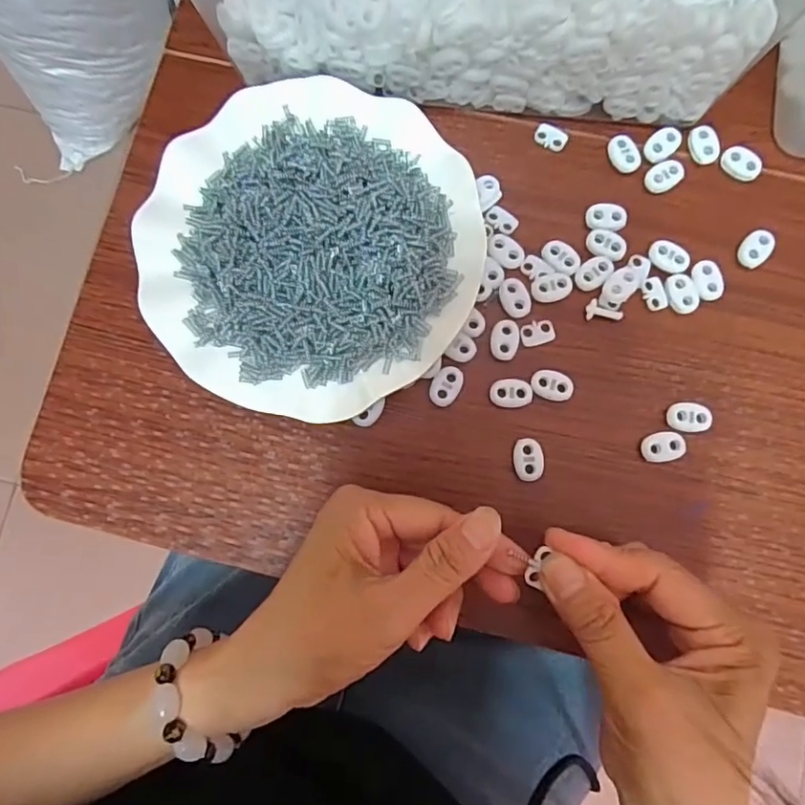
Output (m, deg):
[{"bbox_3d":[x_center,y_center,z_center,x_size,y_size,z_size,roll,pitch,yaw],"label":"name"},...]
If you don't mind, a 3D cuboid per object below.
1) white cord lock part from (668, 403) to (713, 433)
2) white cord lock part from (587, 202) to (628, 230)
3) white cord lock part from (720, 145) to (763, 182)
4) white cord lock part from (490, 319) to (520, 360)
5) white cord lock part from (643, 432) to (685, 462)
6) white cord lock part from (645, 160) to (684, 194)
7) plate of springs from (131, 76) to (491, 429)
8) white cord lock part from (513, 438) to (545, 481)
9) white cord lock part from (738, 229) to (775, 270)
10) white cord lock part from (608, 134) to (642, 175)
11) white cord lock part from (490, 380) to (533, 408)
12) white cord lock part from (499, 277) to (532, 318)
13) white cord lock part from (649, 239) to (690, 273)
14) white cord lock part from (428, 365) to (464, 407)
[{"bbox_3d":[0.155,0.008,0.295,0.022,0.007,0.014,7,83,4],"label":"white cord lock part"},{"bbox_3d":[0.117,-0.106,0.313,0.022,0.005,0.015,10,83,4],"label":"white cord lock part"},{"bbox_3d":[0.194,-0.138,0.313,0.024,0.005,0.017,27,84,6],"label":"white cord lock part"},{"bbox_3d":[0.057,-0.035,0.305,0.015,0.004,0.023,8,83,4],"label":"white cord lock part"},{"bbox_3d":[0.140,0.024,0.293,0.021,0.004,0.015,-2,82,2],"label":"white cord lock part"},{"bbox_3d":[0.152,-0.131,0.315,0.024,0.005,0.015,-35,82,-3],"label":"white cord lock part"},{"bbox_3d":[-0.048,-0.085,0.304,0.179,0.029,0.178,0,82,2],"label":"plate of springs"},{"bbox_3d":[0.068,0.031,0.293,0.016,0.004,0.022,0,82,3],"label":"white cord lock part"},{"bbox_3d":[0.199,-0.087,0.307,0.016,0.005,0.022,42,86,7],"label":"white cord lock part"},{"bbox_3d":[0.129,-0.145,0.318,0.017,0.004,0.024,-17,82,0],"label":"white cord lock part"},{"bbox_3d":[0.060,-0.005,0.299,0.022,0.004,0.016,-2,82,2],"label":"white cord lock part"},{"bbox_3d":[0.064,-0.059,0.307,0.016,0.004,0.023,-17,82,0],"label":"white cord lock part"},{"bbox_3d":[0.150,-0.082,0.308,0.022,0.005,0.015,39,85,7],"label":"white cord lock part"},{"bbox_3d":[0.024,-0.009,0.301,0.015,0.004,0.023,30,84,6],"label":"white cord lock part"}]

